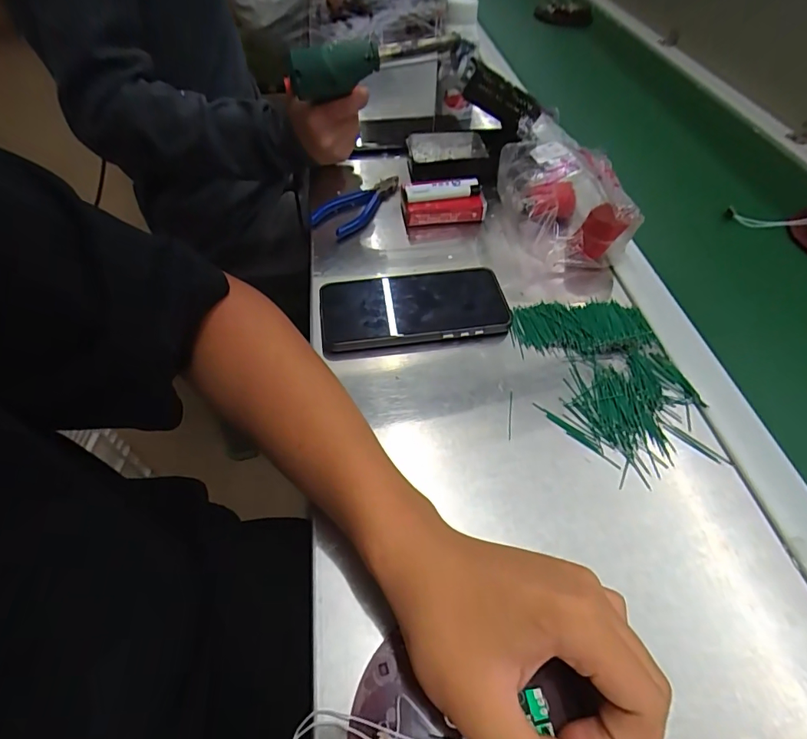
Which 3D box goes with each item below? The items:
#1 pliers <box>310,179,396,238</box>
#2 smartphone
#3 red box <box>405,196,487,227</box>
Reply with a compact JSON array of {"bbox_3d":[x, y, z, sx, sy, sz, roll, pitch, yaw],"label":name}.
[{"bbox_3d":[-0.056,-0.189,0.528,0.054,0.019,0.116,21,54,14],"label":"pliers"},{"bbox_3d":[0.007,-0.057,0.413,0.160,0.016,0.090,-10,53,-10],"label":"smartphone"},{"bbox_3d":[0.047,-0.171,0.506,0.087,0.026,0.017,-5,52,-6],"label":"red box"}]

